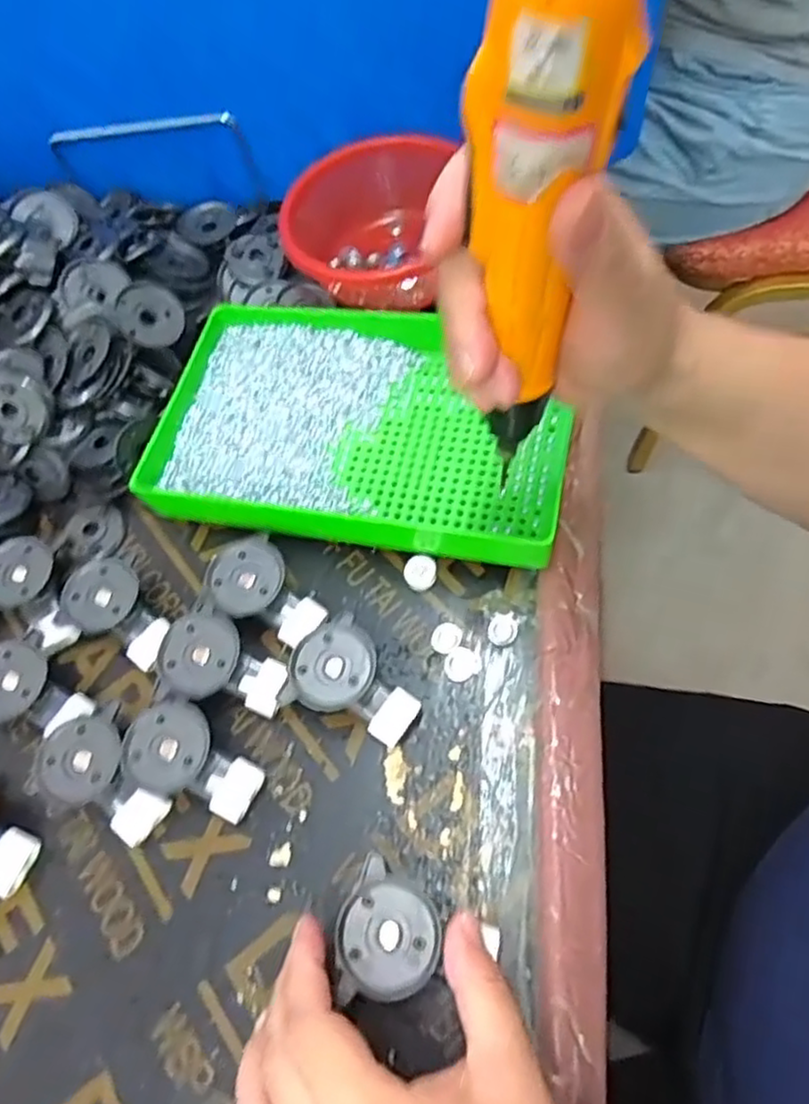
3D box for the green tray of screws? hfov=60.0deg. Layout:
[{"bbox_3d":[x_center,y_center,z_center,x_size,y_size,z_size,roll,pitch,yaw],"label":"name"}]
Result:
[{"bbox_3d":[-0.027,-0.081,0.423,0.243,0.027,0.156,7,64,13],"label":"green tray of screws"}]

